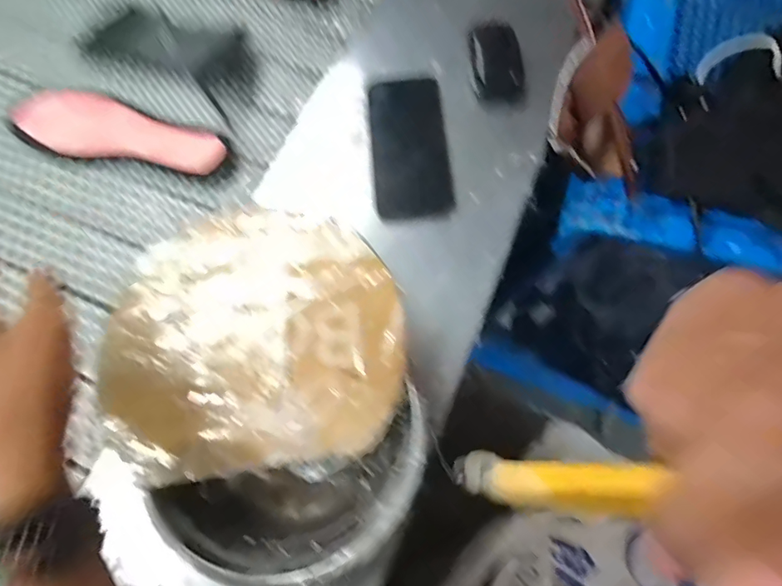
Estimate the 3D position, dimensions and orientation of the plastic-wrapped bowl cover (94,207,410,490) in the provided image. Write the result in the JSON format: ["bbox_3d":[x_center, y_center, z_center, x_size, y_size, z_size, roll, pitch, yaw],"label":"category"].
[{"bbox_3d":[-0.102,0.029,0.359,0.217,0.012,0.201,-3,71,0],"label":"plastic-wrapped bowl cover"}]

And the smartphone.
[{"bbox_3d":[0.019,-0.145,0.479,0.076,0.015,0.153,-5,71,-1],"label":"smartphone"}]

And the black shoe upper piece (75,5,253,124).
[{"bbox_3d":[-0.253,-0.289,0.555,0.215,0.021,0.100,28,74,10],"label":"black shoe upper piece"}]

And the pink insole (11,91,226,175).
[{"bbox_3d":[-0.291,-0.168,0.514,0.228,0.022,0.068,19,72,7],"label":"pink insole"}]

